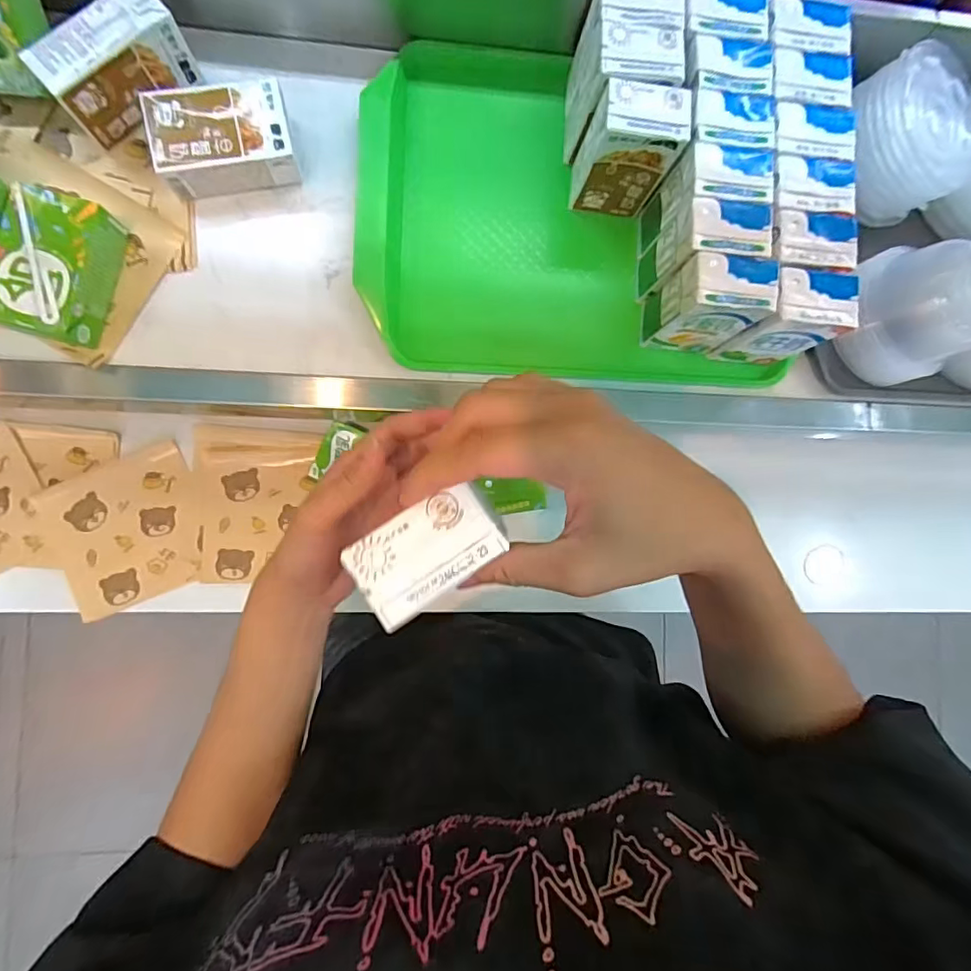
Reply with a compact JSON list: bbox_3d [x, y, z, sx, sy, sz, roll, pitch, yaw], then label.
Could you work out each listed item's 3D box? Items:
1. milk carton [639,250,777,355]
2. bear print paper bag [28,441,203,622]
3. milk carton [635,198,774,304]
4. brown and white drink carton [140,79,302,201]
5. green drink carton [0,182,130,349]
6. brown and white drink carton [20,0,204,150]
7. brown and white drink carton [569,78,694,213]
[{"bbox_3d":[0.182,-0.148,0.446,0.067,0.099,0.042,3,87,-6],"label":"milk carton"},{"bbox_3d":[-0.364,0.046,0.553,0.148,0.005,0.144,-24,90,-7],"label":"bear print paper bag"},{"bbox_3d":[0.178,-0.190,0.450,0.067,0.102,0.042,2,87,-6],"label":"milk carton"},{"bbox_3d":[-0.217,-0.288,0.449,0.106,0.042,0.065,-12,89,-7],"label":"brown and white drink carton"},{"bbox_3d":[-0.342,-0.172,0.427,0.066,0.044,0.108,15,86,-5],"label":"green drink carton"},{"bbox_3d":[-0.292,-0.335,0.428,0.106,0.057,0.043,-39,92,-7],"label":"brown and white drink carton"},{"bbox_3d":[0.115,-0.276,0.448,0.069,0.102,0.042,9,86,-6],"label":"brown and white drink carton"}]

